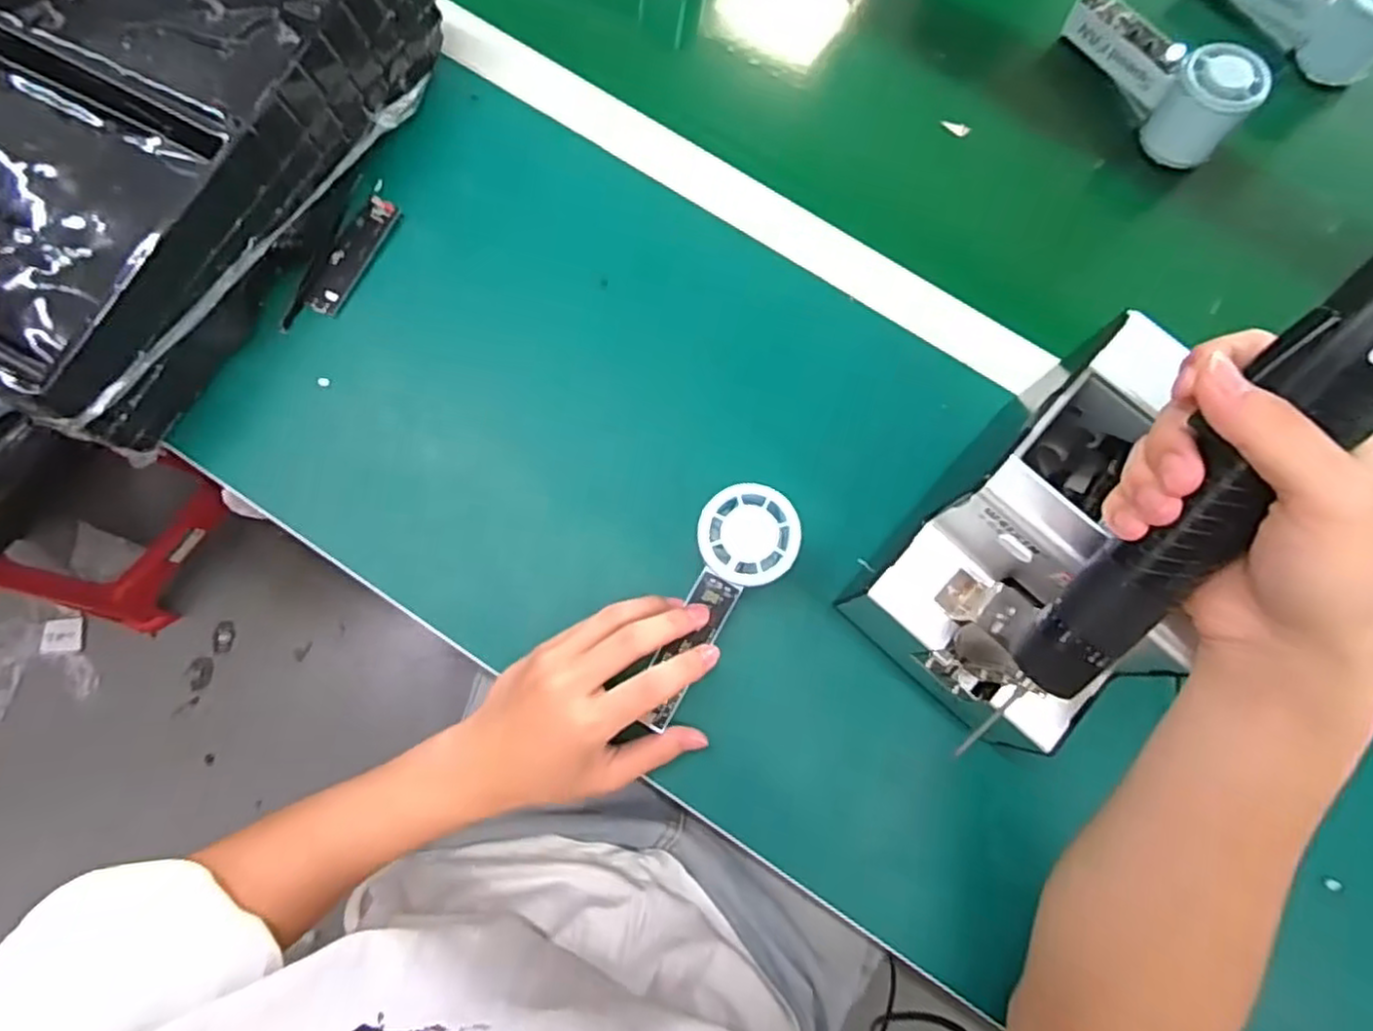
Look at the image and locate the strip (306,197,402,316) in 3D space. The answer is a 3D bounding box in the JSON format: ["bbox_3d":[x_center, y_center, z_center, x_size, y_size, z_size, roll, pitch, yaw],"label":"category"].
[{"bbox_3d":[-0.232,-0.180,0.492,0.023,0.006,0.092,26,79,4],"label":"strip"}]

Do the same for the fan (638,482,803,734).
[{"bbox_3d":[0.015,0.053,0.404,0.056,0.022,0.148,26,91,4],"label":"fan"}]

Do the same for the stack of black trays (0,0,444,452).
[{"bbox_3d":[-0.385,-0.275,0.464,0.305,0.081,0.385,26,79,4],"label":"stack of black trays"}]

